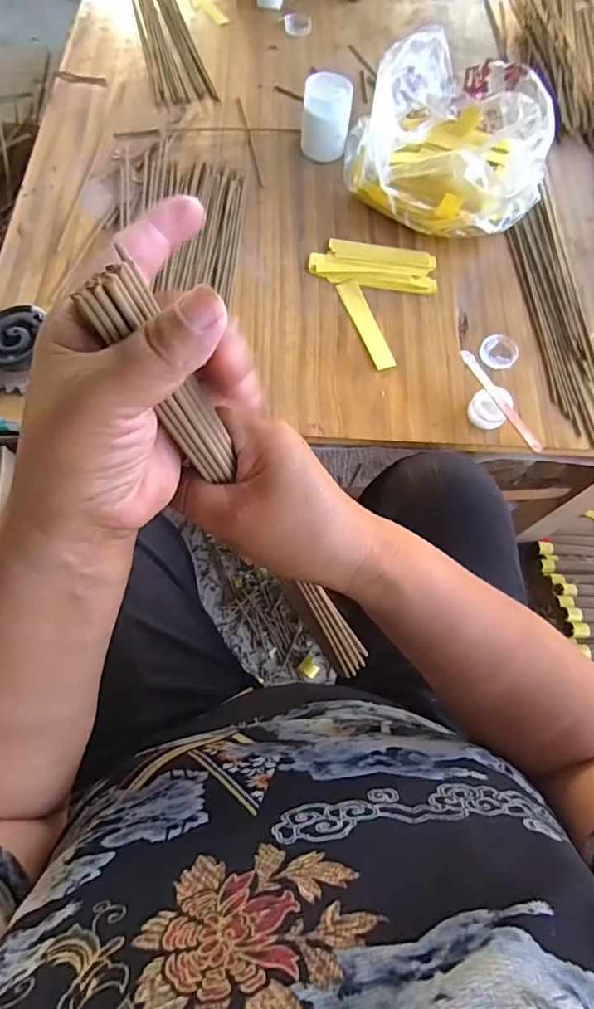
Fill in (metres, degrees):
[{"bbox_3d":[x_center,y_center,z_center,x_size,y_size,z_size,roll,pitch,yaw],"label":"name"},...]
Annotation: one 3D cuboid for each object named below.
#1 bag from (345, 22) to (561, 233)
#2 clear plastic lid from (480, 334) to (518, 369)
[{"bbox_3d":[0.173,-0.417,0.565,0.222,0.082,0.219,6,71,0],"label":"bag"},{"bbox_3d":[0.211,-0.160,0.509,0.039,0.008,0.039,1,71,-1],"label":"clear plastic lid"}]

